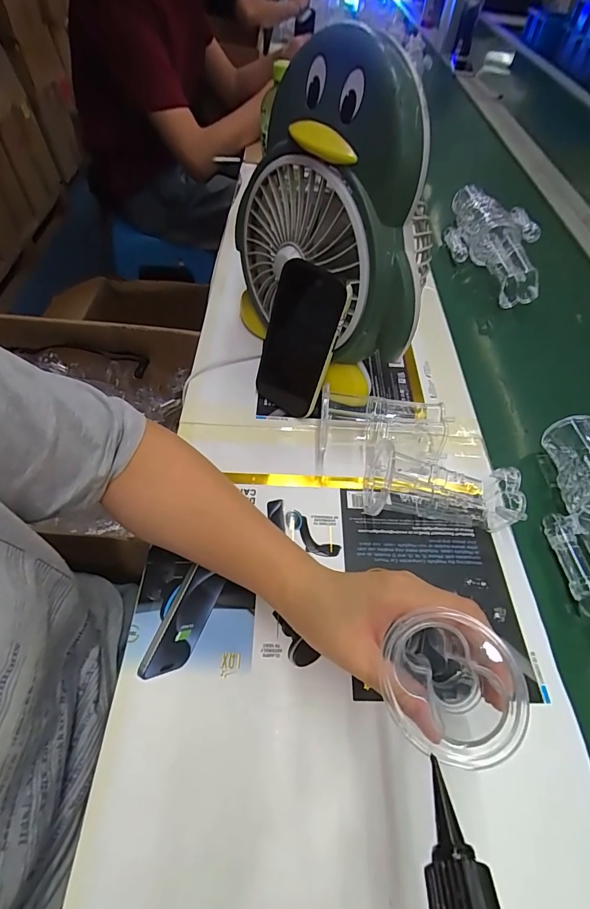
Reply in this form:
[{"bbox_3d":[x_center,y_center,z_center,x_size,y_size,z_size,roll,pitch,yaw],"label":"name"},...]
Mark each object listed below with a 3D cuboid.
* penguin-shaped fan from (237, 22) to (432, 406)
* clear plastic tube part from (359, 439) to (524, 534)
[{"bbox_3d":[0.040,-0.235,0.434,0.144,0.279,0.212,-29,62,-23],"label":"penguin-shaped fan"},{"bbox_3d":[0.136,0.033,0.386,0.128,0.058,0.064,13,55,5],"label":"clear plastic tube part"}]

